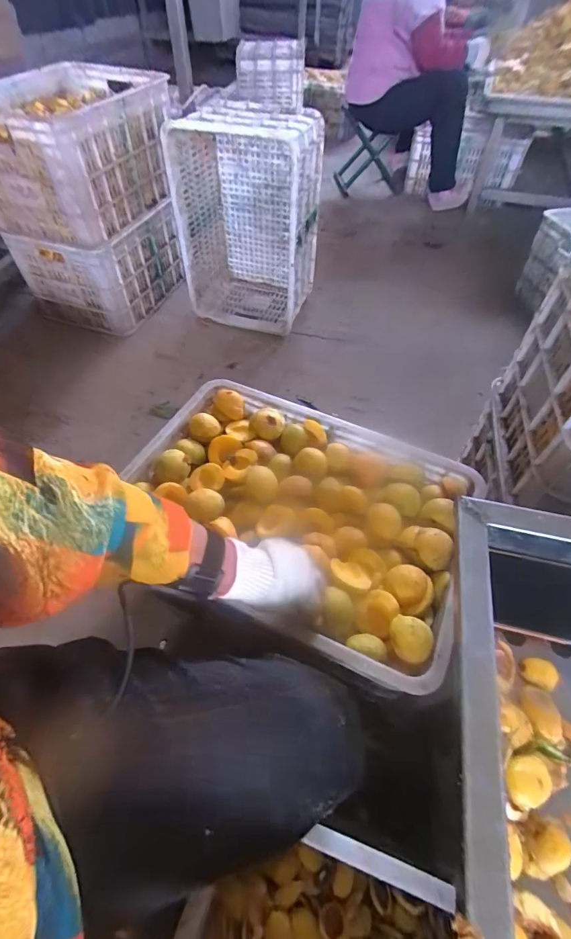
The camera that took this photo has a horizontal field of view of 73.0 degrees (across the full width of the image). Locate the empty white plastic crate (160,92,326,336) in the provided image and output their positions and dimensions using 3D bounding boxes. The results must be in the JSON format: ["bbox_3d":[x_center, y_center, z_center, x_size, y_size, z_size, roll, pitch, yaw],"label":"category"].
[{"bbox_3d":[-0.113,-0.756,1.194,0.378,0.485,0.313,15,56,10],"label":"empty white plastic crate"}]

